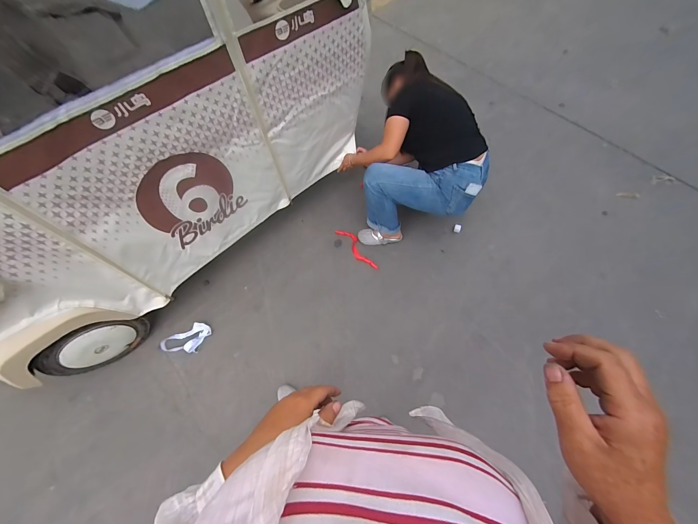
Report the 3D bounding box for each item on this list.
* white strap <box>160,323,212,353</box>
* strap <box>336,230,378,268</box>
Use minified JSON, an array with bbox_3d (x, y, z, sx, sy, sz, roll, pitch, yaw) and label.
[{"bbox_3d":[-0.786,0.381,1.419,0.233,0.054,0.130,-28,69,-8],"label":"white strap"},{"bbox_3d":[0.041,-0.075,1.592,0.072,0.012,0.309,-33,70,-10],"label":"strap"}]

